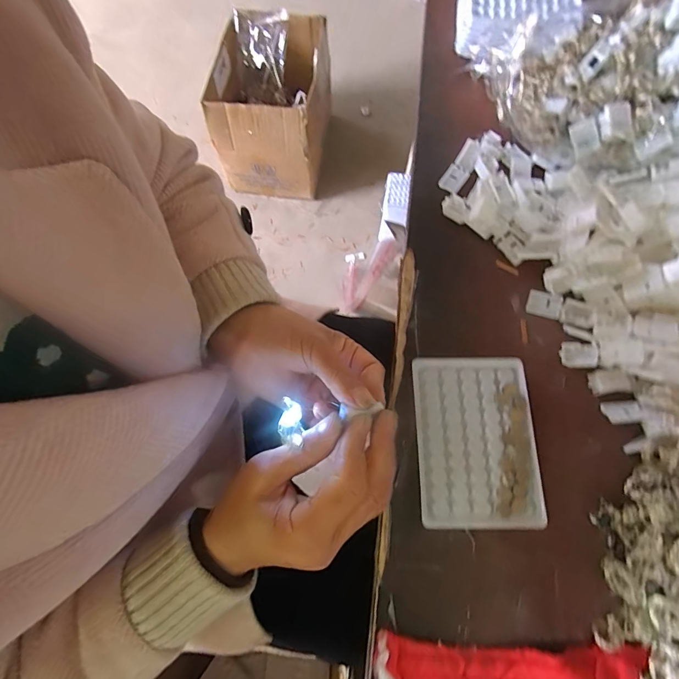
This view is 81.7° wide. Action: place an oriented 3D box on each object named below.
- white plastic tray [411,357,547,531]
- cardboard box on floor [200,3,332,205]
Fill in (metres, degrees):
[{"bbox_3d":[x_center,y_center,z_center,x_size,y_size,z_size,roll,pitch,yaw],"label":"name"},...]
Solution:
[{"bbox_3d":[0.110,0.080,0.317,0.093,0.006,0.132,0,70,2],"label":"white plastic tray"},{"bbox_3d":[-0.189,-0.686,1.156,0.301,0.280,0.381,9,72,4],"label":"cardboard box on floor"}]

